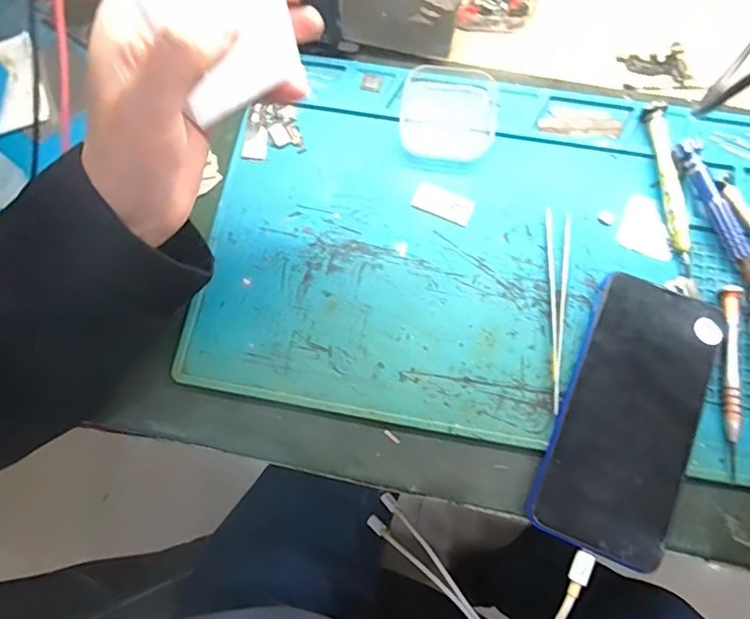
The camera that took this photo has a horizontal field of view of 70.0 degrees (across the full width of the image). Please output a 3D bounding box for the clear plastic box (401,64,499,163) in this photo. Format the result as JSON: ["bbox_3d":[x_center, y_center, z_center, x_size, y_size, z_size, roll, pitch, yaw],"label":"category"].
[{"bbox_3d":[0.052,-0.138,0.373,0.063,0.014,0.072,6,76,3],"label":"clear plastic box"}]

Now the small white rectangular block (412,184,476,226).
[{"bbox_3d":[0.046,-0.072,0.362,0.039,0.004,0.019,22,77,7],"label":"small white rectangular block"}]

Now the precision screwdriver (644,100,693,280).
[{"bbox_3d":[0.192,-0.079,0.350,0.012,0.016,0.117,-5,76,0],"label":"precision screwdriver"}]

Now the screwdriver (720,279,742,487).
[{"bbox_3d":[0.217,0.041,0.324,0.012,0.008,0.114,7,76,3],"label":"screwdriver"}]

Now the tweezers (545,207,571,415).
[{"bbox_3d":[0.117,-0.002,0.341,0.016,0.007,0.131,4,76,3],"label":"tweezers"}]

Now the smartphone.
[{"bbox_3d":[0.151,0.062,0.319,0.074,0.014,0.160,22,77,7],"label":"smartphone"}]

